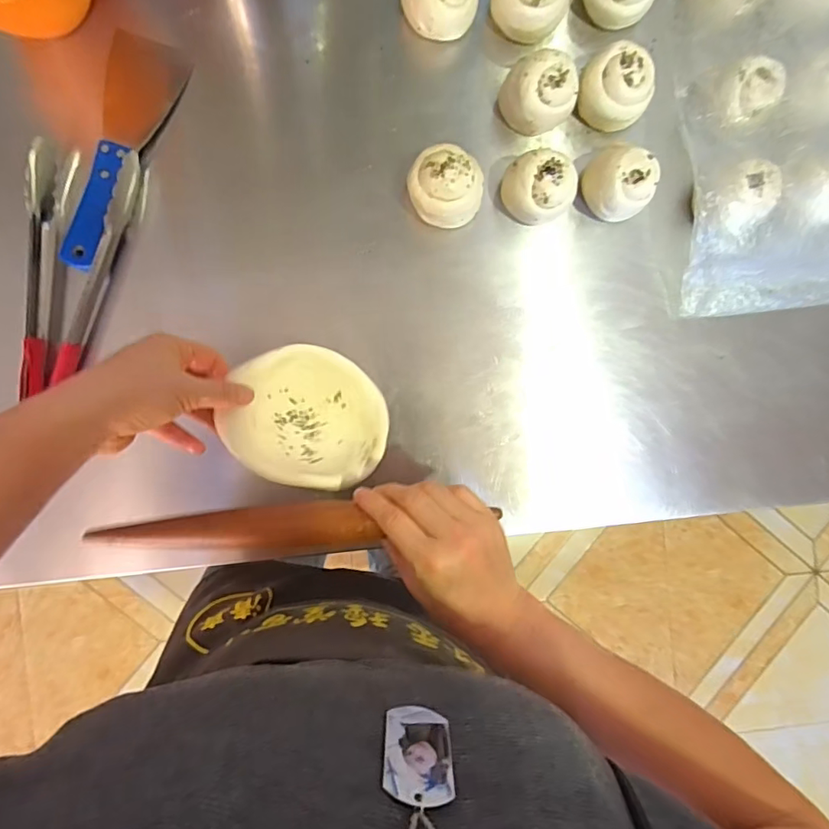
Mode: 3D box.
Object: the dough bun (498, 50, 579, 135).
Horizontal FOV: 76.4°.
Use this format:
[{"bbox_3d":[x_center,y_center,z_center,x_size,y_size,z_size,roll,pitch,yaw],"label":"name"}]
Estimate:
[{"bbox_3d":[0.114,-0.290,0.472,0.062,0.043,0.058,-23,92,-3],"label":"dough bun"}]

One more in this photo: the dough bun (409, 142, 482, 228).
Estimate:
[{"bbox_3d":[0.028,-0.203,0.467,0.069,0.042,0.061,5,91,-3],"label":"dough bun"}]

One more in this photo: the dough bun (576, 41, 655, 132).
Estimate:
[{"bbox_3d":[0.183,-0.295,0.476,0.062,0.040,0.055,30,89,-3],"label":"dough bun"}]

